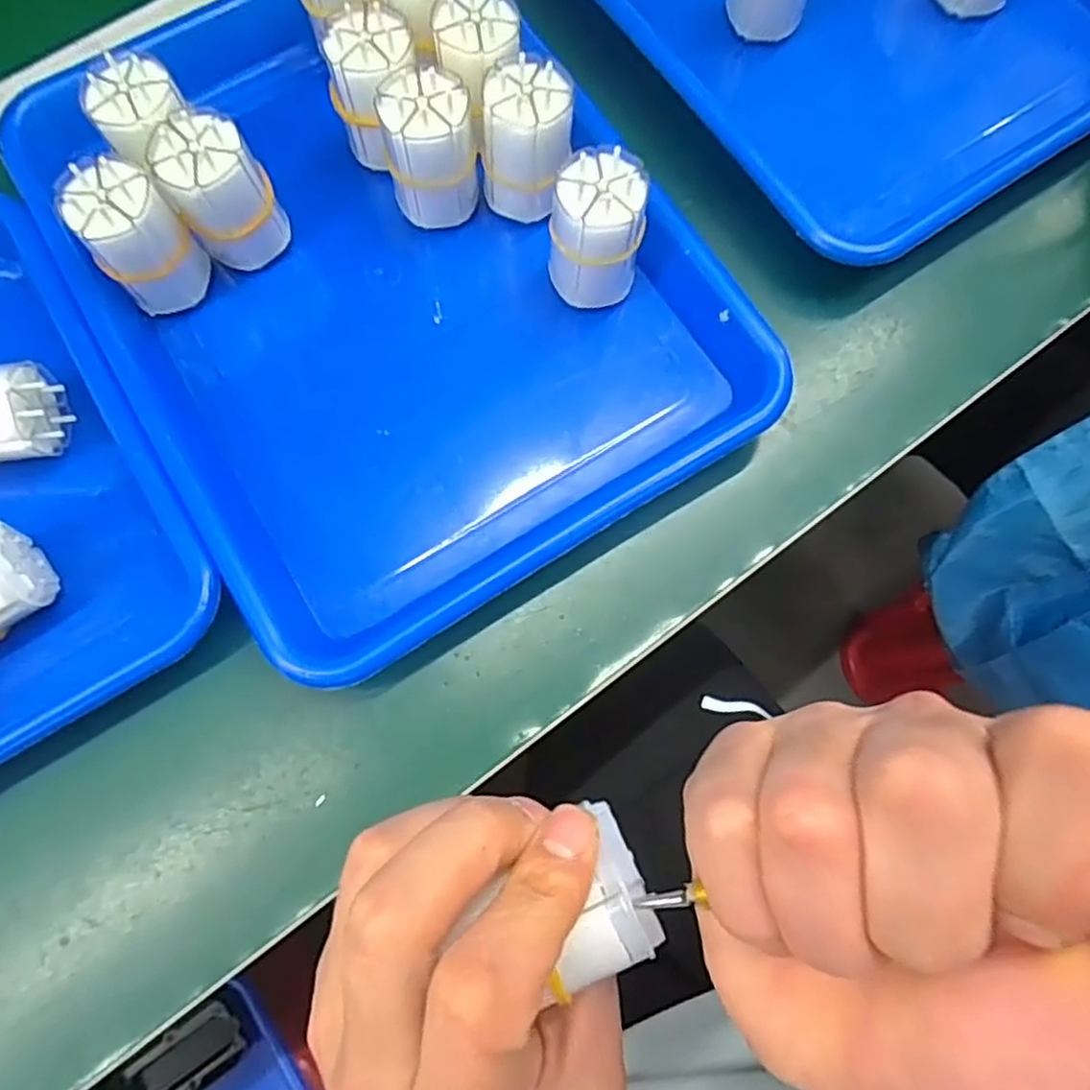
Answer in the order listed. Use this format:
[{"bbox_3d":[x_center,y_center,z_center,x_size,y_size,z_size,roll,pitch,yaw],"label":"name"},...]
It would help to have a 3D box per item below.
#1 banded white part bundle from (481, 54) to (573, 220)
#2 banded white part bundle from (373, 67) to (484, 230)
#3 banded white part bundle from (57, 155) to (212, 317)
[{"bbox_3d":[-0.008,-0.180,0.324,0.039,0.059,0.033,0,74,0],"label":"banded white part bundle"},{"bbox_3d":[-0.050,-0.177,0.322,0.039,0.061,0.031,-5,74,-1],"label":"banded white part bundle"},{"bbox_3d":[-0.175,-0.133,0.311,0.037,0.056,0.031,-33,76,-8],"label":"banded white part bundle"}]

